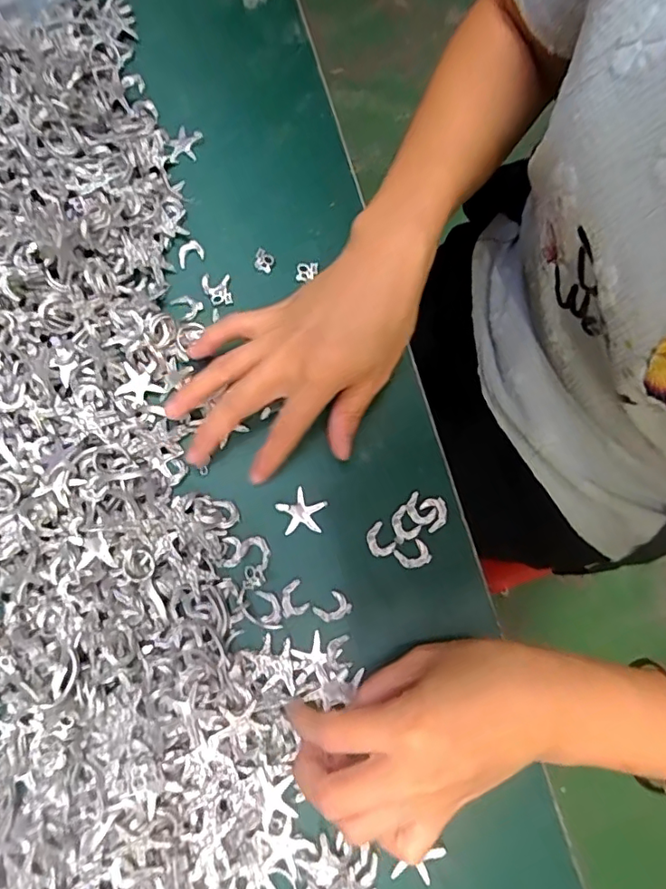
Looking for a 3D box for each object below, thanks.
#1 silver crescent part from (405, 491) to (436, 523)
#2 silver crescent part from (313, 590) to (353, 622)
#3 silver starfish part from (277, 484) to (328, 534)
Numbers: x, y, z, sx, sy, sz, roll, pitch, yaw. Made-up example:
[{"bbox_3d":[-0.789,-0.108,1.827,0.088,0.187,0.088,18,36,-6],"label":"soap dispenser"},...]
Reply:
[{"bbox_3d":[0.051,0.039,0.323,0.018,0.004,0.014,42,79,10],"label":"silver crescent part"},{"bbox_3d":[0.000,0.093,0.311,0.019,0.004,0.015,-38,79,-9],"label":"silver crescent part"},{"bbox_3d":[-0.019,0.040,0.325,0.028,0.005,0.028,0,75,0],"label":"silver starfish part"}]

